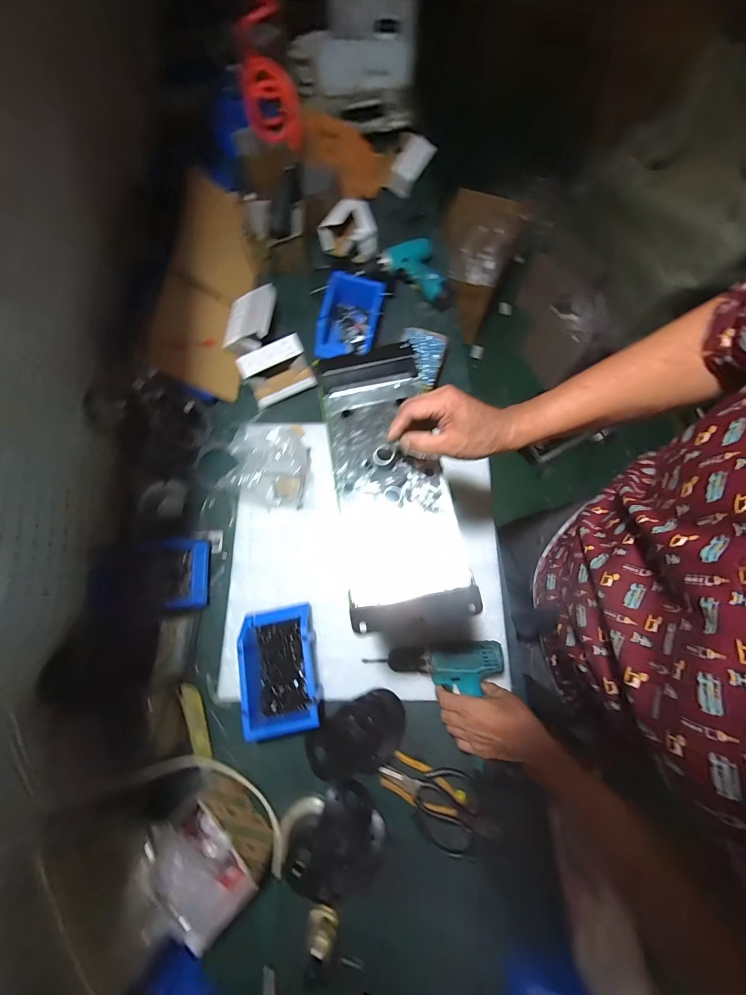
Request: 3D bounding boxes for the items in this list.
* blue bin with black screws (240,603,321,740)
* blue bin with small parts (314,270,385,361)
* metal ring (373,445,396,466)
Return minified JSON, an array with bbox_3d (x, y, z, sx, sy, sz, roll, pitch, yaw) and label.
[{"bbox_3d":[-0.154,0.281,0.594,0.118,0.074,0.184,-10,74,-1],"label":"blue bin with black screws"},{"bbox_3d":[-0.049,-0.390,0.790,0.121,0.080,0.181,13,74,5],"label":"blue bin with small parts"},{"bbox_3d":[0.015,-0.054,0.448,0.023,0.006,0.031,41,79,12],"label":"metal ring"}]

